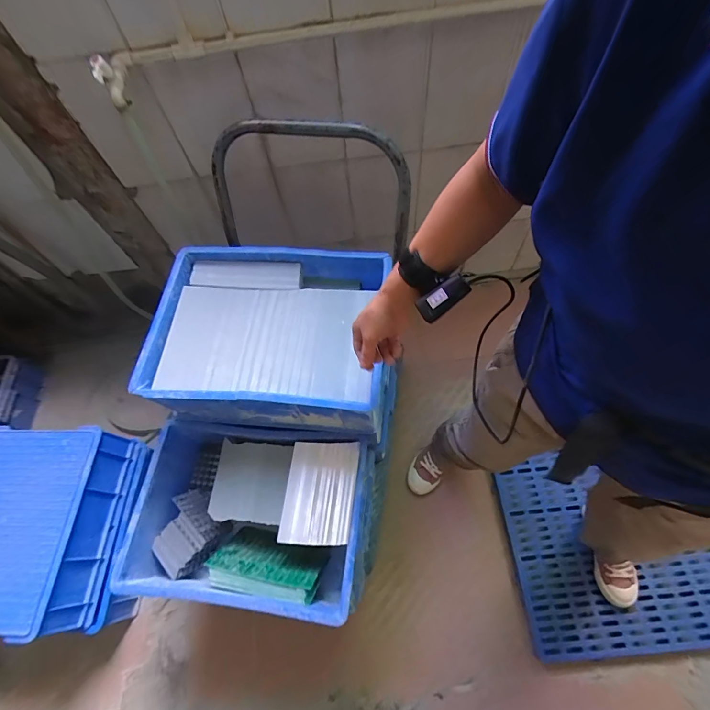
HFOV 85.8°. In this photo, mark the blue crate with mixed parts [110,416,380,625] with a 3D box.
[{"bbox_3d":[-0.218,0.339,0.834,0.468,0.177,0.328,4,65,7],"label":"blue crate with mixed parts"}]

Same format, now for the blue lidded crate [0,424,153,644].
[{"bbox_3d":[-0.797,0.437,0.974,0.362,0.193,0.457,-4,65,3],"label":"blue lidded crate"}]

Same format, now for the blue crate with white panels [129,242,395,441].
[{"bbox_3d":[-0.174,-0.036,0.812,0.462,0.155,0.352,3,65,6],"label":"blue crate with white panels"}]

